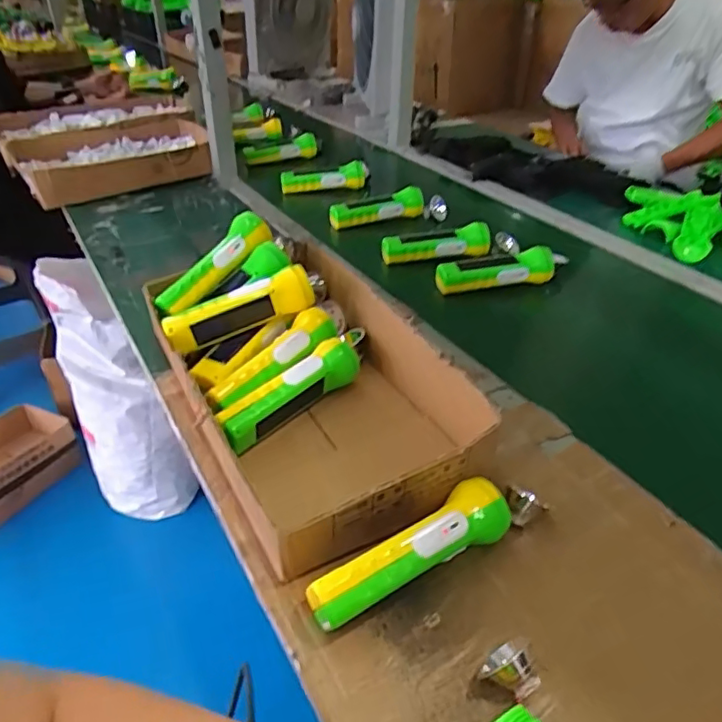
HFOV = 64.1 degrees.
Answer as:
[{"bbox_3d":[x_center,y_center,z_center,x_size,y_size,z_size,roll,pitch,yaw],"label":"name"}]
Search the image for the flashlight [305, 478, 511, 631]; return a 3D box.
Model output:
[{"bbox_3d":[0.037,0.146,0.440,0.168,0.051,0.045,-19,40,-25],"label":"flashlight"}]

